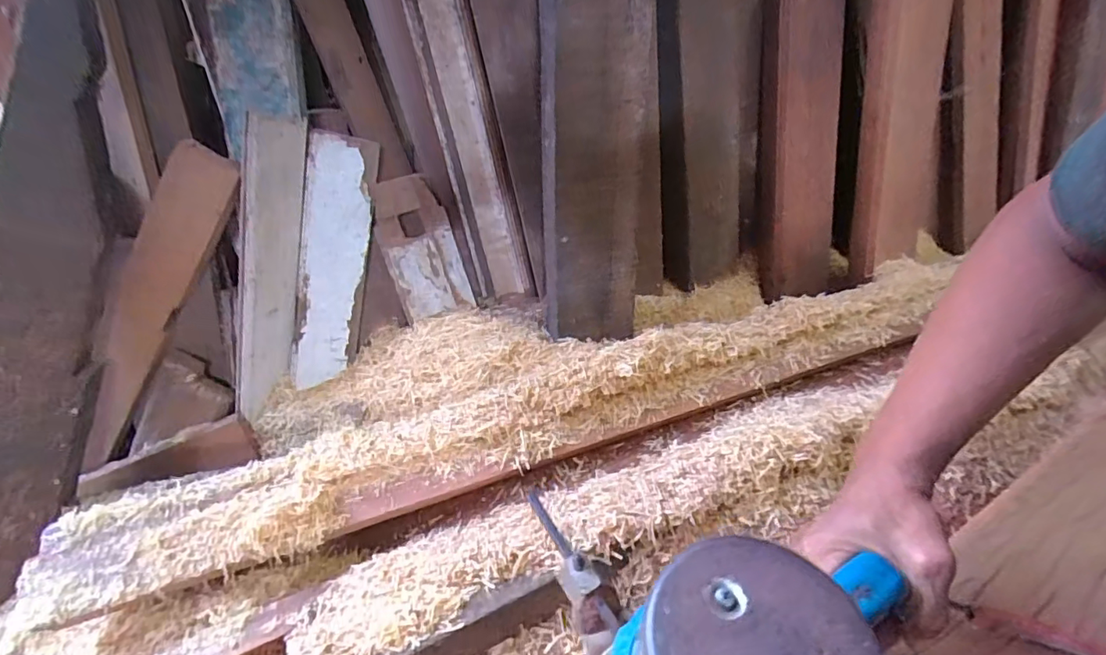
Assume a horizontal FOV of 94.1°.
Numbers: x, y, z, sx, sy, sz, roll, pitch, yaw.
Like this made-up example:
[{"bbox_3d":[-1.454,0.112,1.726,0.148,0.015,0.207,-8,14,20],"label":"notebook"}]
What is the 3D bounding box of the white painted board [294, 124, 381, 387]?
[{"bbox_3d":[-0.385,-0.109,0.902,0.104,0.436,0.017,2,17,-35],"label":"white painted board"}]

